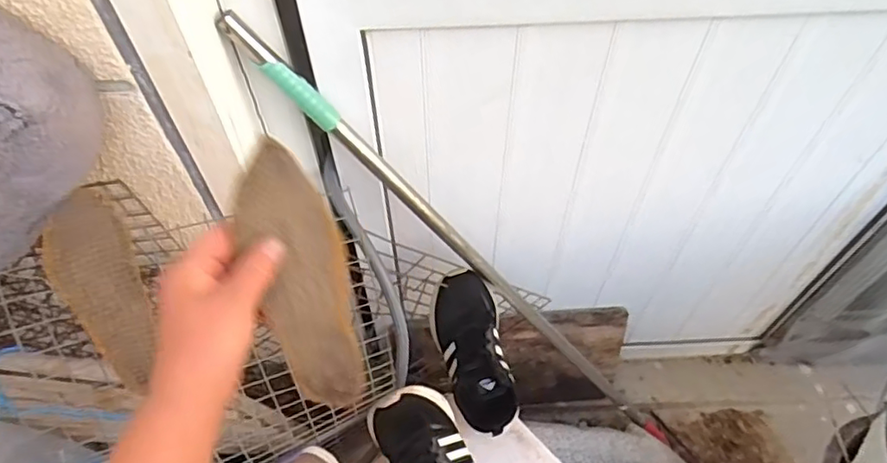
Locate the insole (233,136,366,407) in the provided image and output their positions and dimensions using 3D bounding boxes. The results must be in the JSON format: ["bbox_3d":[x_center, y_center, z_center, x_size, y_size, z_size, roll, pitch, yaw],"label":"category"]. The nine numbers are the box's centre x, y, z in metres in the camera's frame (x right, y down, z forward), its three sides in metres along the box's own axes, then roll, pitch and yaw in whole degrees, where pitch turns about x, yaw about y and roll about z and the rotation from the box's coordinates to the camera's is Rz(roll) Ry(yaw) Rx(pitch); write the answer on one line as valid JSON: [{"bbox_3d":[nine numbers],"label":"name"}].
[{"bbox_3d":[-0.096,0.042,0.423,0.061,0.203,0.029,-17,21,-13],"label":"insole"}]

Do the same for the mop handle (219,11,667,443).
[{"bbox_3d":[0.106,0.103,0.895,0.033,1.071,0.030,-14,47,36],"label":"mop handle"}]

